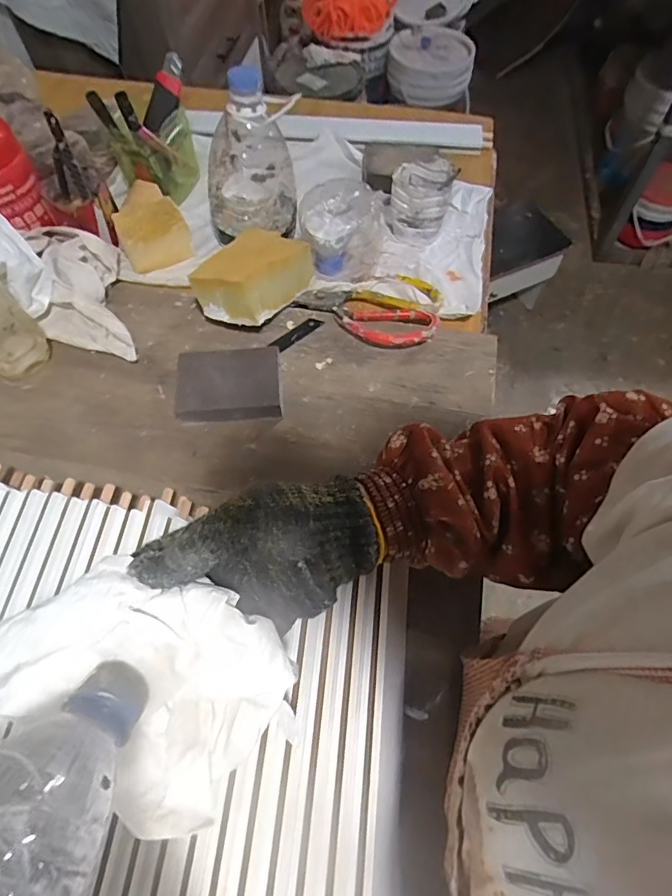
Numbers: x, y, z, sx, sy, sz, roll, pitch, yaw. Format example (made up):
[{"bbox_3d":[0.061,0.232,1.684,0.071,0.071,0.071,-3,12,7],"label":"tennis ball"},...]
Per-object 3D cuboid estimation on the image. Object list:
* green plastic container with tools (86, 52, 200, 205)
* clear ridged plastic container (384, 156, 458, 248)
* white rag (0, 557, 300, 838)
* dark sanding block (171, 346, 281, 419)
[{"bbox_3d":[-0.223,-0.378,0.603,0.077,0.124,0.093,9,63,6],"label":"green plastic container with tools"},{"bbox_3d":[0.099,-0.291,0.590,0.071,0.073,0.065,3,63,3],"label":"clear ridged plastic container"},{"bbox_3d":[-0.093,0.120,0.249,0.121,0.095,0.114,40,69,19],"label":"white rag"},{"bbox_3d":[-0.104,-0.060,0.485,0.099,0.031,0.073,-6,62,-1],"label":"dark sanding block"}]

